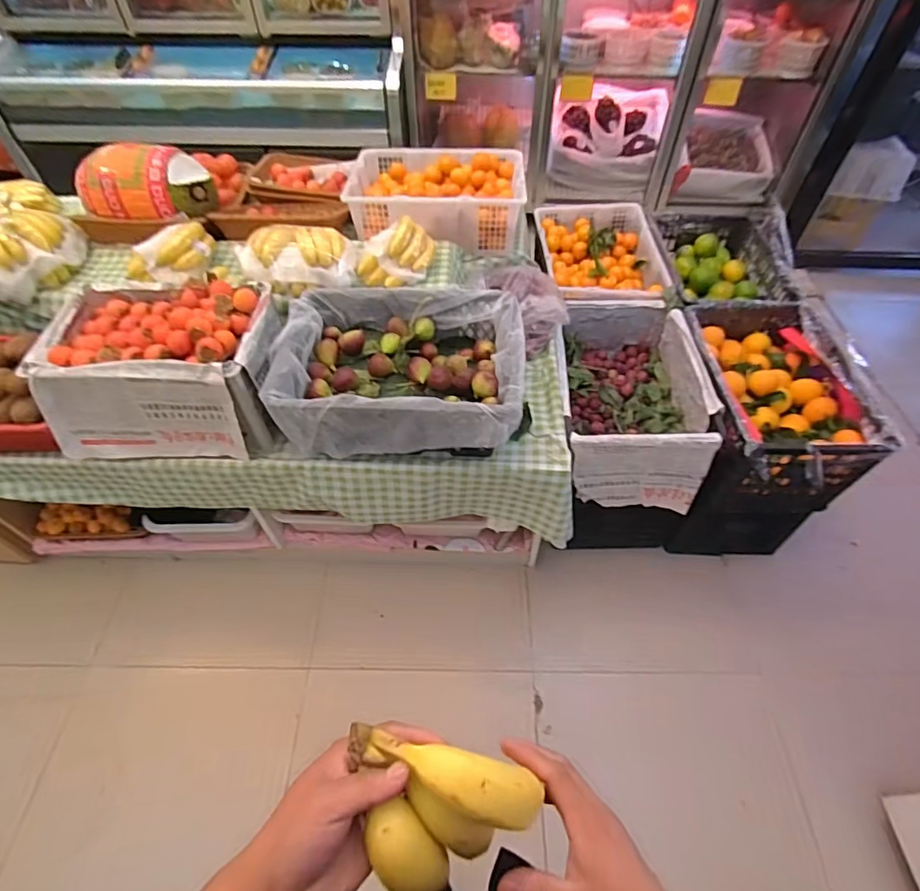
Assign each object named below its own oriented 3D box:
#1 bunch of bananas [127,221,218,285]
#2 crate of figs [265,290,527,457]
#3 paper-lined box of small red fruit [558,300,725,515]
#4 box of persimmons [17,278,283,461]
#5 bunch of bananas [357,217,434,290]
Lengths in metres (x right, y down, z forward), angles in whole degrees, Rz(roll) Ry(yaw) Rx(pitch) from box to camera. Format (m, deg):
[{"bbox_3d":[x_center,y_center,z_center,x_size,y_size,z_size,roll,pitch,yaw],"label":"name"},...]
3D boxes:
[{"bbox_3d":[-0.671,-0.445,1.202,0.086,0.088,0.212,29,58,20],"label":"bunch of bananas"},{"bbox_3d":[-0.110,-0.163,1.124,0.568,0.178,0.388,6,53,5],"label":"crate of figs"},{"bbox_3d":[0.436,-0.135,1.344,0.362,0.228,0.551,6,53,5],"label":"paper-lined box of small red fruit"},{"bbox_3d":[-0.612,-0.168,1.089,0.415,0.247,0.306,-1,53,-1],"label":"box of persimmons"},{"bbox_3d":[-0.143,-0.460,1.214,0.102,0.087,0.201,37,61,25],"label":"bunch of bananas"}]

